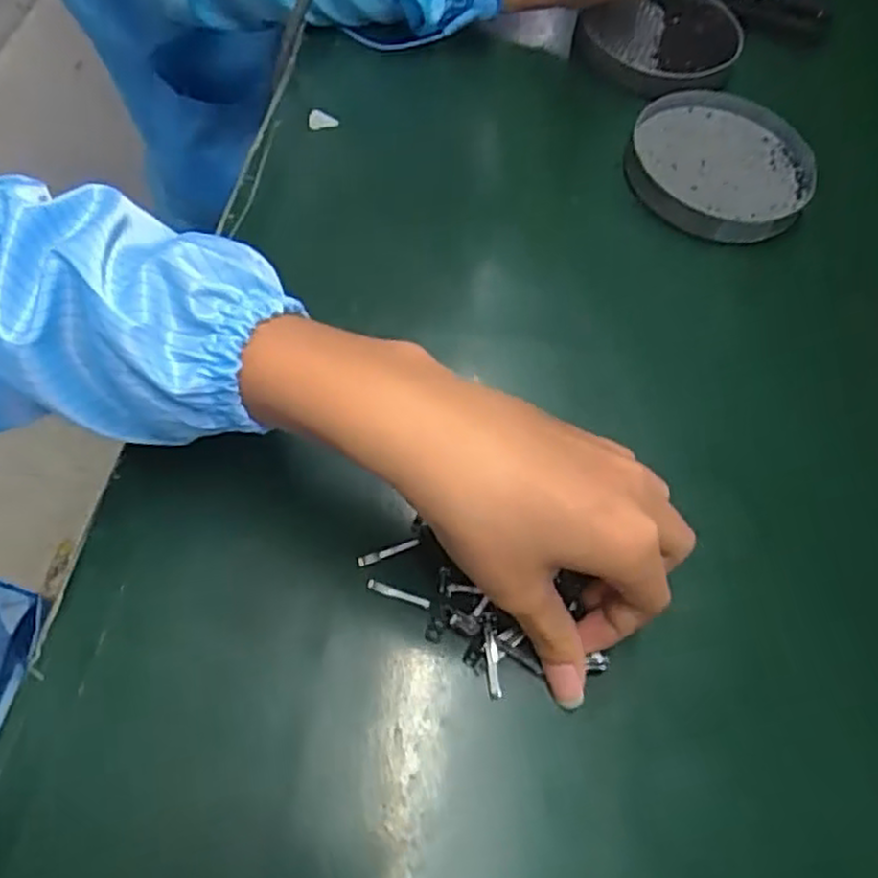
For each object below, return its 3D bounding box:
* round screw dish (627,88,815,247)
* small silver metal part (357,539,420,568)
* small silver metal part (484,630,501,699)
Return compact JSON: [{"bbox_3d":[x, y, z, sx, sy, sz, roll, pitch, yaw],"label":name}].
[{"bbox_3d":[0.178,-0.174,0.470,0.111,0.017,0.124,35,59,9],"label":"round screw dish"},{"bbox_3d":[-0.022,0.049,0.325,0.029,0.004,0.005,-14,64,-19],"label":"small silver metal part"},{"bbox_3d":[0.022,0.092,0.306,0.006,0.005,0.027,3,60,-10],"label":"small silver metal part"}]

